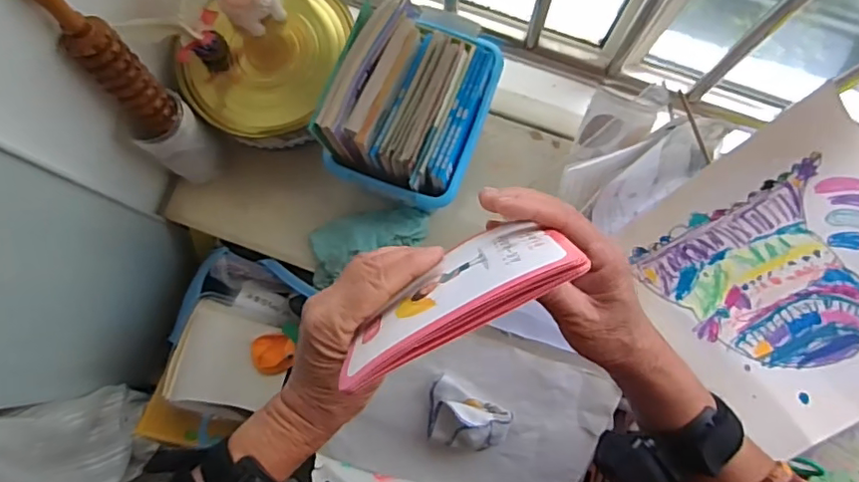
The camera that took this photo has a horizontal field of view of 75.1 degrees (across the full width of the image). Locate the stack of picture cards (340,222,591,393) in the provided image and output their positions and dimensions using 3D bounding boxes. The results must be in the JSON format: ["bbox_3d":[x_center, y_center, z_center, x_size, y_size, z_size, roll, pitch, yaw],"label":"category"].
[{"bbox_3d":[0.015,0.030,0.330,0.138,0.107,0.011,-30,106,6],"label":"stack of picture cards"}]

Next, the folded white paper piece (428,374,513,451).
[{"bbox_3d":[0.039,0.209,0.649,0.098,0.040,0.079,31,112,11],"label":"folded white paper piece"}]

